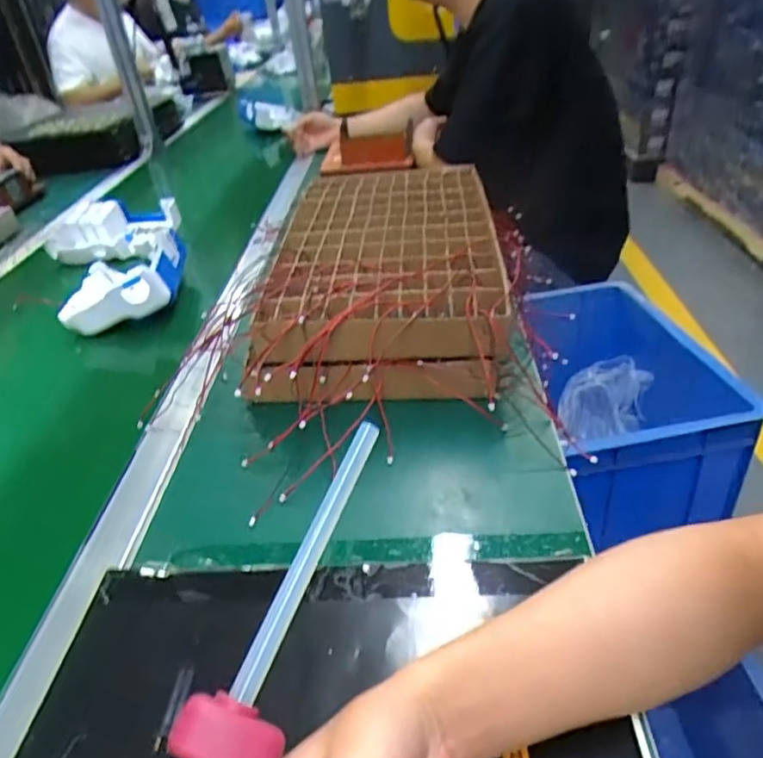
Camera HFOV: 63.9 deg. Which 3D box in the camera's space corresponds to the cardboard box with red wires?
[{"bbox_3d":[0.008,-0.136,0.756,0.246,0.104,0.450,-2,35,6],"label":"cardboard box with red wires"}]

